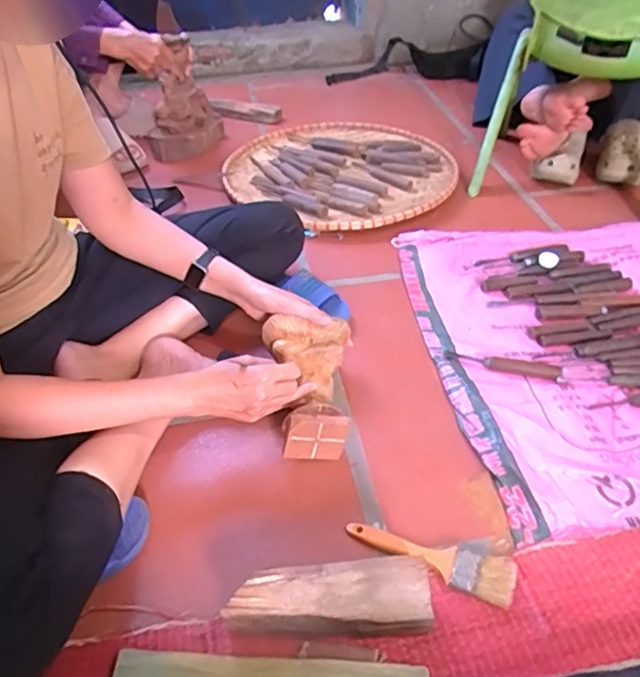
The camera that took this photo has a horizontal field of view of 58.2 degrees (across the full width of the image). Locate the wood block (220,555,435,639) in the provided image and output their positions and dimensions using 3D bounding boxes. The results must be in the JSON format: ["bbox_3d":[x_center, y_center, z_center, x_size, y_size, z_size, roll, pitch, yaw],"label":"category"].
[{"bbox_3d":[0.012,0.258,0.563,0.190,0.066,0.051,-3,43,-1],"label":"wood block"}]

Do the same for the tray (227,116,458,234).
[{"bbox_3d":[0.062,-0.380,1.263,0.469,0.026,0.483,-1,43,1],"label":"tray"}]

